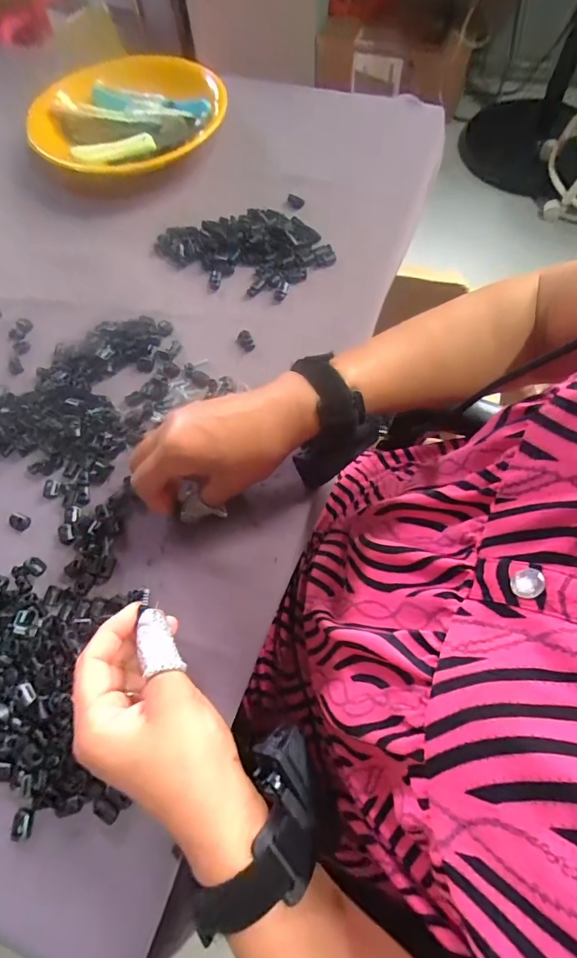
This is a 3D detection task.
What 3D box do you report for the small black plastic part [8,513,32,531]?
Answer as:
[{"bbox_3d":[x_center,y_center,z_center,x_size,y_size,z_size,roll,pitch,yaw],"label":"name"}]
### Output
[{"bbox_3d":[-0.222,0.034,0.356,0.020,0.004,0.013,24,69,12],"label":"small black plastic part"}]

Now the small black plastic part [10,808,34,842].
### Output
[{"bbox_3d":[-0.167,0.217,0.272,0.011,0.006,0.016,-11,66,-3],"label":"small black plastic part"}]

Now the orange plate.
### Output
[{"bbox_3d":[-0.195,-0.450,0.538,0.222,0.041,0.219,-1,66,2],"label":"orange plate"}]

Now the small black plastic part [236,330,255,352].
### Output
[{"bbox_3d":[-0.042,-0.133,0.419,0.015,0.008,0.019,-19,67,-6],"label":"small black plastic part"}]

